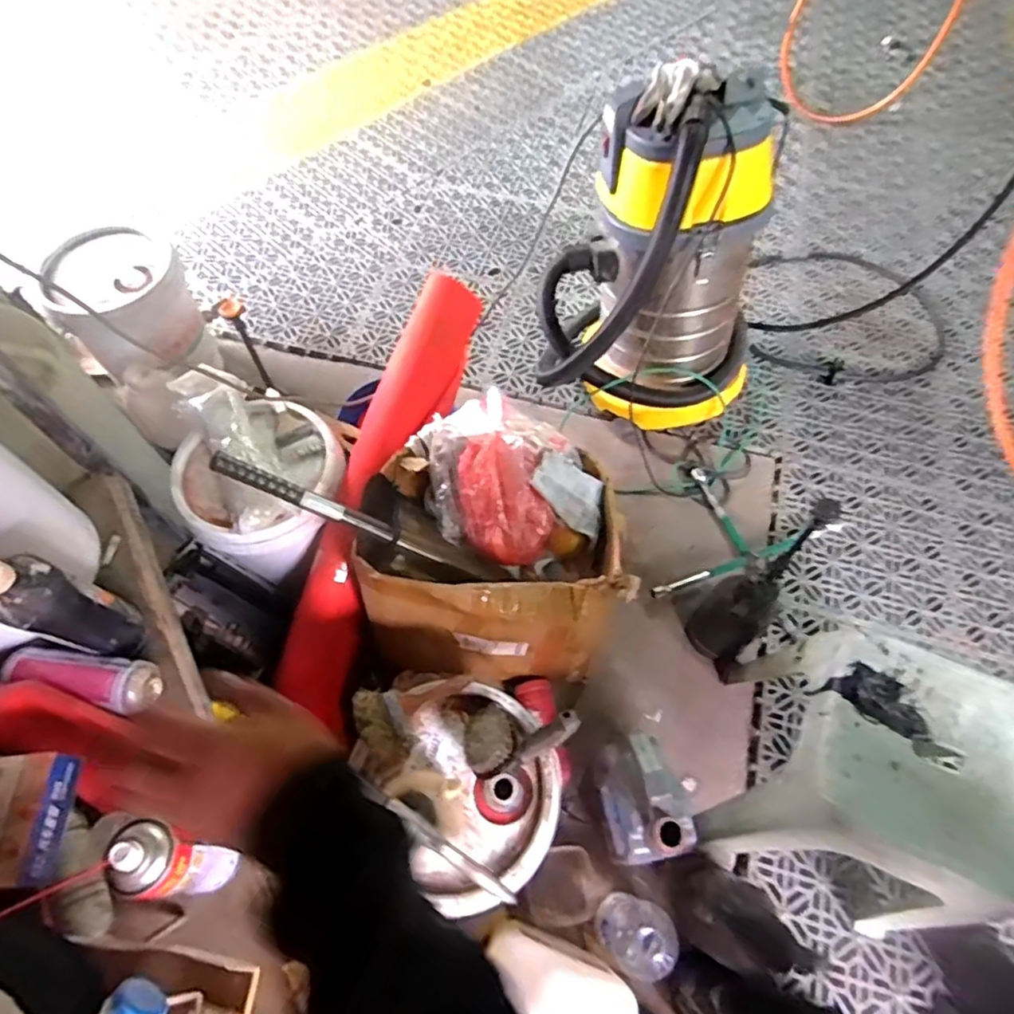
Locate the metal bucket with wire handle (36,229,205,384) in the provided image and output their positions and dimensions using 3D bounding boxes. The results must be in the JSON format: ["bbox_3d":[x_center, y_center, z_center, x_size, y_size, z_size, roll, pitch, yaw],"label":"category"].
[{"bbox_3d":[-0.897,-0.467,1.512,0.268,0.248,0.248,0,60,0],"label":"metal bucket with wire handle"}]

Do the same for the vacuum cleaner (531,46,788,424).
[{"bbox_3d":[0.336,-0.477,1.357,0.440,0.679,0.355,25,63,13],"label":"vacuum cleaner"}]

